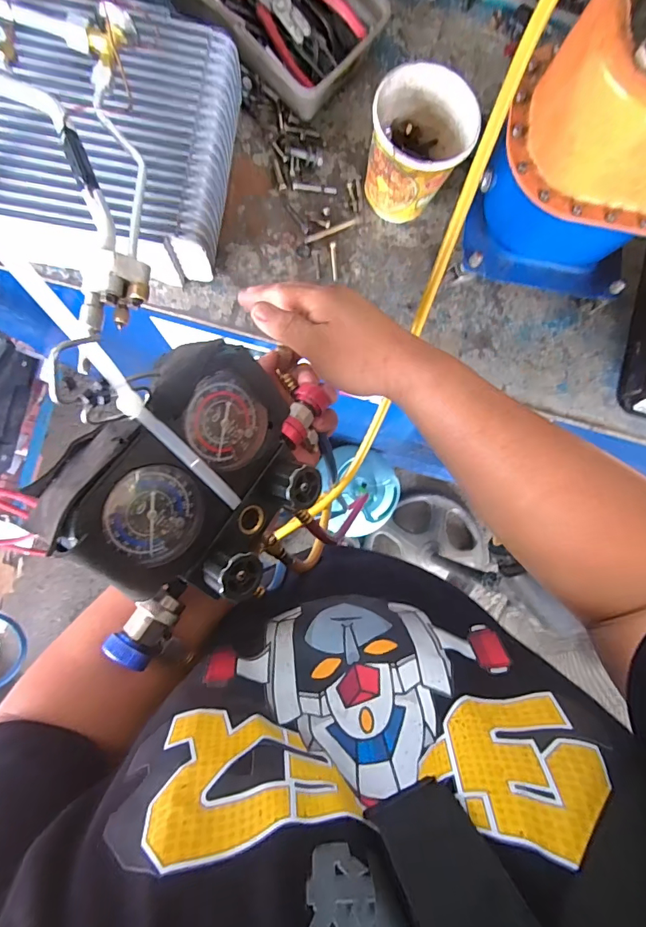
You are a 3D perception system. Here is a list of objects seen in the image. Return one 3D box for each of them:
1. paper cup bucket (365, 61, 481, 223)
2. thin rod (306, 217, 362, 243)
[{"bbox_3d":[0.096,-0.336,0.481,0.094,0.113,0.093,0,88,-4],"label":"paper cup bucket"},{"bbox_3d":[0.013,-0.279,0.524,0.071,0.004,0.009,-23,90,-5],"label":"thin rod"}]

